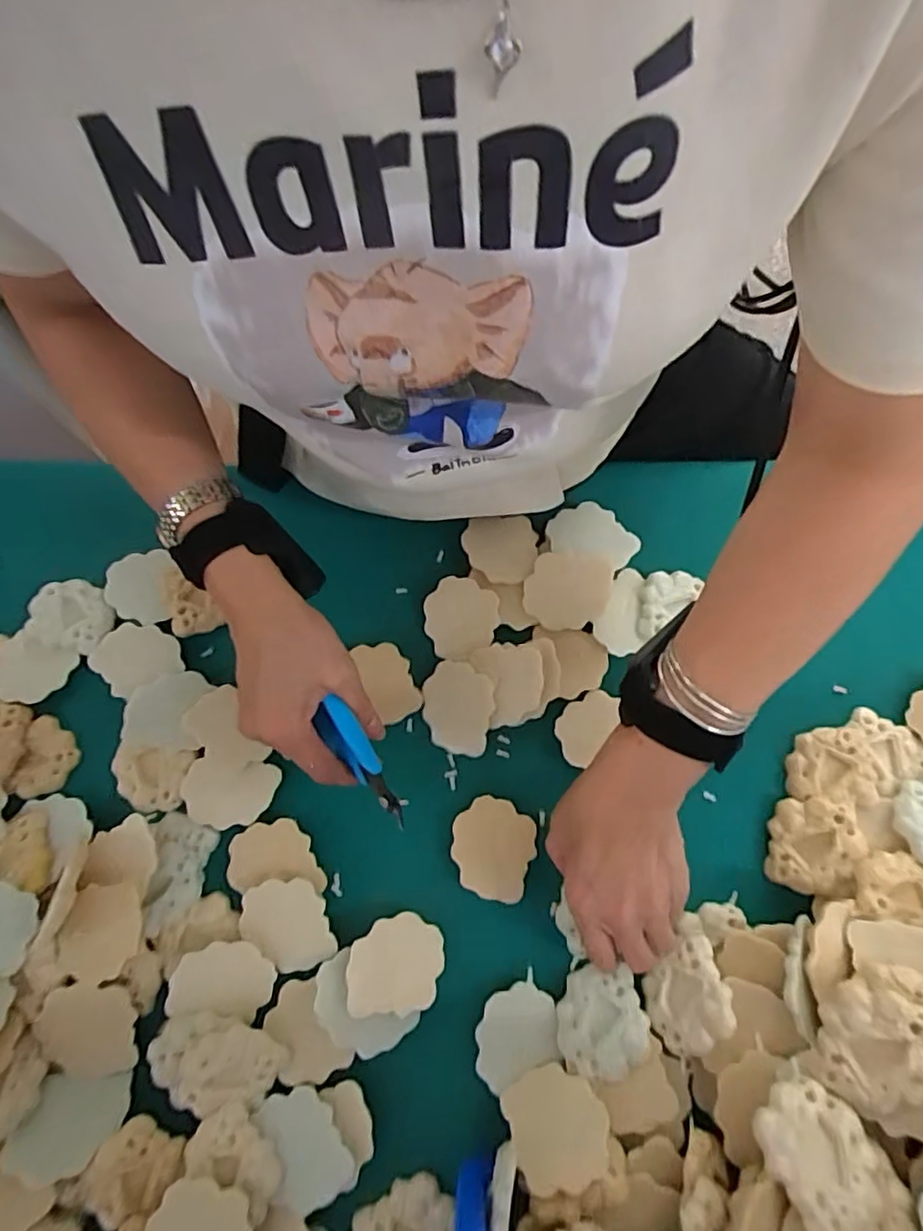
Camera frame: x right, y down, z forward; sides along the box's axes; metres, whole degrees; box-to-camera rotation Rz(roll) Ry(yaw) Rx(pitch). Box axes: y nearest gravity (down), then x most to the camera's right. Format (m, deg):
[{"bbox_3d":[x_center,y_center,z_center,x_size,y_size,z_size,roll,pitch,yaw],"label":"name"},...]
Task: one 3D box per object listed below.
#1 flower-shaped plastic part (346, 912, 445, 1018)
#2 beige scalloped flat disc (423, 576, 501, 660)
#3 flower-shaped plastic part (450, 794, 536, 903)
[{"bbox_3d":[-0.043,0.228,0.401,0.060,0.004,0.057,10,64,-14],"label":"flower-shaped plastic part"},{"bbox_3d":[0.000,0.002,0.463,0.054,0.013,0.061,-6,74,-1],"label":"beige scalloped flat disc"},{"bbox_3d":[0.022,0.161,0.427,0.057,0.010,0.061,0,74,1],"label":"flower-shaped plastic part"}]

